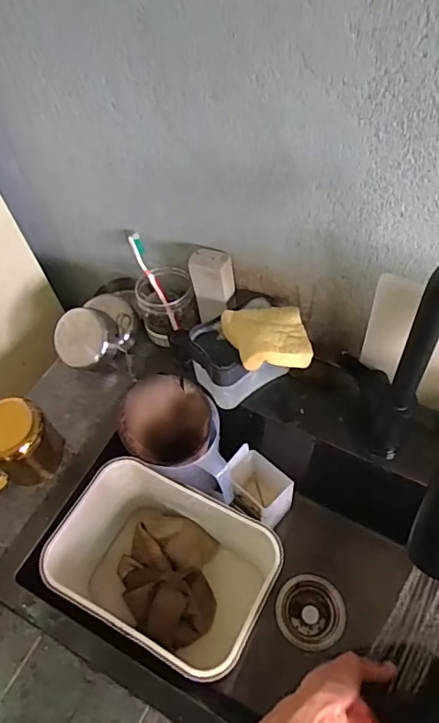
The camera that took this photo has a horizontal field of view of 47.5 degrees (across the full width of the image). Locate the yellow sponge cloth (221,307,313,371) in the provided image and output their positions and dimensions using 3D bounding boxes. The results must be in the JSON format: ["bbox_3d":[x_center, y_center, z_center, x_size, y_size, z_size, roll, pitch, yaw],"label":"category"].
[{"bbox_3d":[0.062,-0.036,0.666,0.105,0.024,0.102,-9,57,-1],"label":"yellow sponge cloth"}]

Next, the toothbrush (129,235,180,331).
[{"bbox_3d":[-0.101,-0.123,0.787,0.017,0.161,0.020,-29,15,-14],"label":"toothbrush"}]

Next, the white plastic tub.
[{"bbox_3d":[-0.067,0.310,0.748,0.278,0.247,0.202,22,61,19],"label":"white plastic tub"}]

